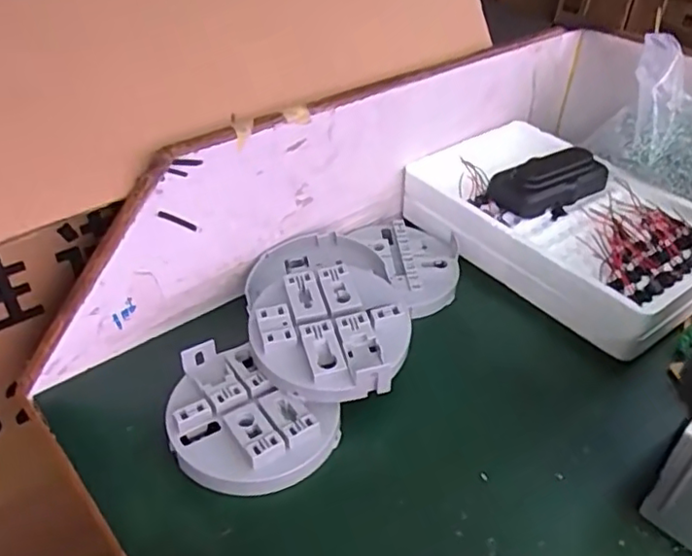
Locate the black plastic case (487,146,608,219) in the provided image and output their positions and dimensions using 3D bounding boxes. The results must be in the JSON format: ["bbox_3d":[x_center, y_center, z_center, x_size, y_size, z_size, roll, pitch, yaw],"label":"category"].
[{"bbox_3d":[0.175,-0.083,0.514,0.104,0.025,0.039,-15,41,-20],"label":"black plastic case"}]

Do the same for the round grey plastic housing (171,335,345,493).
[{"bbox_3d":[-0.064,0.084,0.369,0.104,0.026,0.081,28,45,29],"label":"round grey plastic housing"}]

